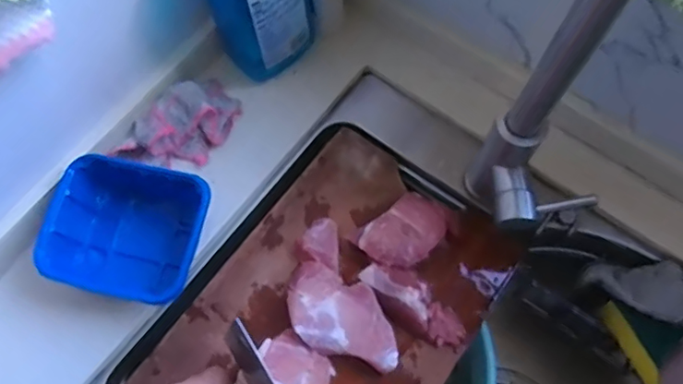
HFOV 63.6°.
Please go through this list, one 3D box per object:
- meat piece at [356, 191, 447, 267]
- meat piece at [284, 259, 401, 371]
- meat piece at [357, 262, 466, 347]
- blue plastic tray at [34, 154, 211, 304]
[{"bbox_3d":[0.064,0.044,0.561,0.082,0.031,0.059,-40,75,-14],"label":"meat piece"},{"bbox_3d":[0.001,0.122,0.531,0.120,0.033,0.070,26,71,9],"label":"meat piece"},{"bbox_3d":[0.069,0.110,0.536,0.044,0.031,0.110,-43,75,-15],"label":"meat piece"},{"bbox_3d":[-0.205,0.040,0.540,0.146,0.075,0.121,13,70,4],"label":"blue plastic tray"}]

